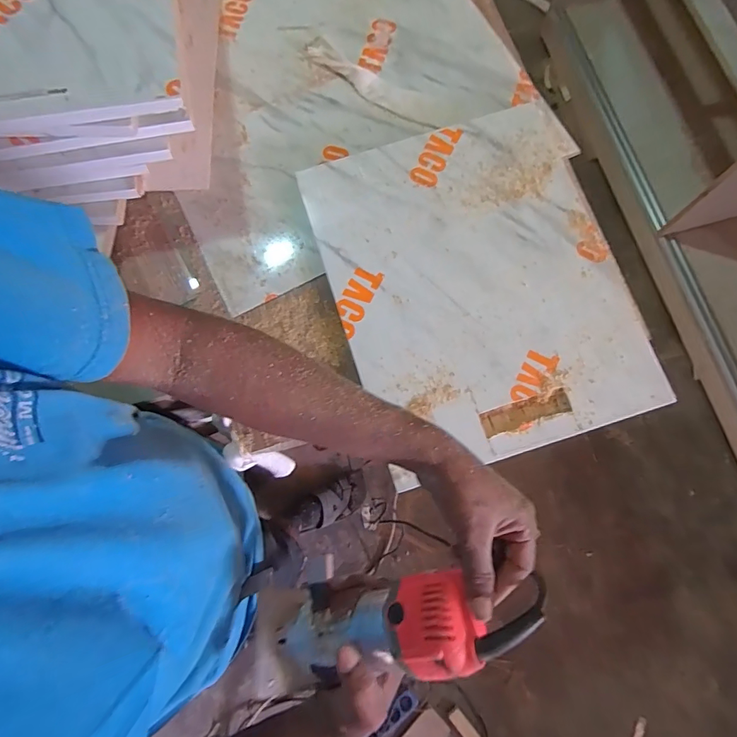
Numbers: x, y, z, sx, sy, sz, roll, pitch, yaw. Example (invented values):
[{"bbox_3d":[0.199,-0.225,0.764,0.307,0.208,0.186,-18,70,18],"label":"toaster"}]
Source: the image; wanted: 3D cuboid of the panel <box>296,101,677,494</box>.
[{"bbox_3d":[0.151,-0.130,0.632,0.393,0.022,0.493,-17,77,-1],"label":"panel"}]

